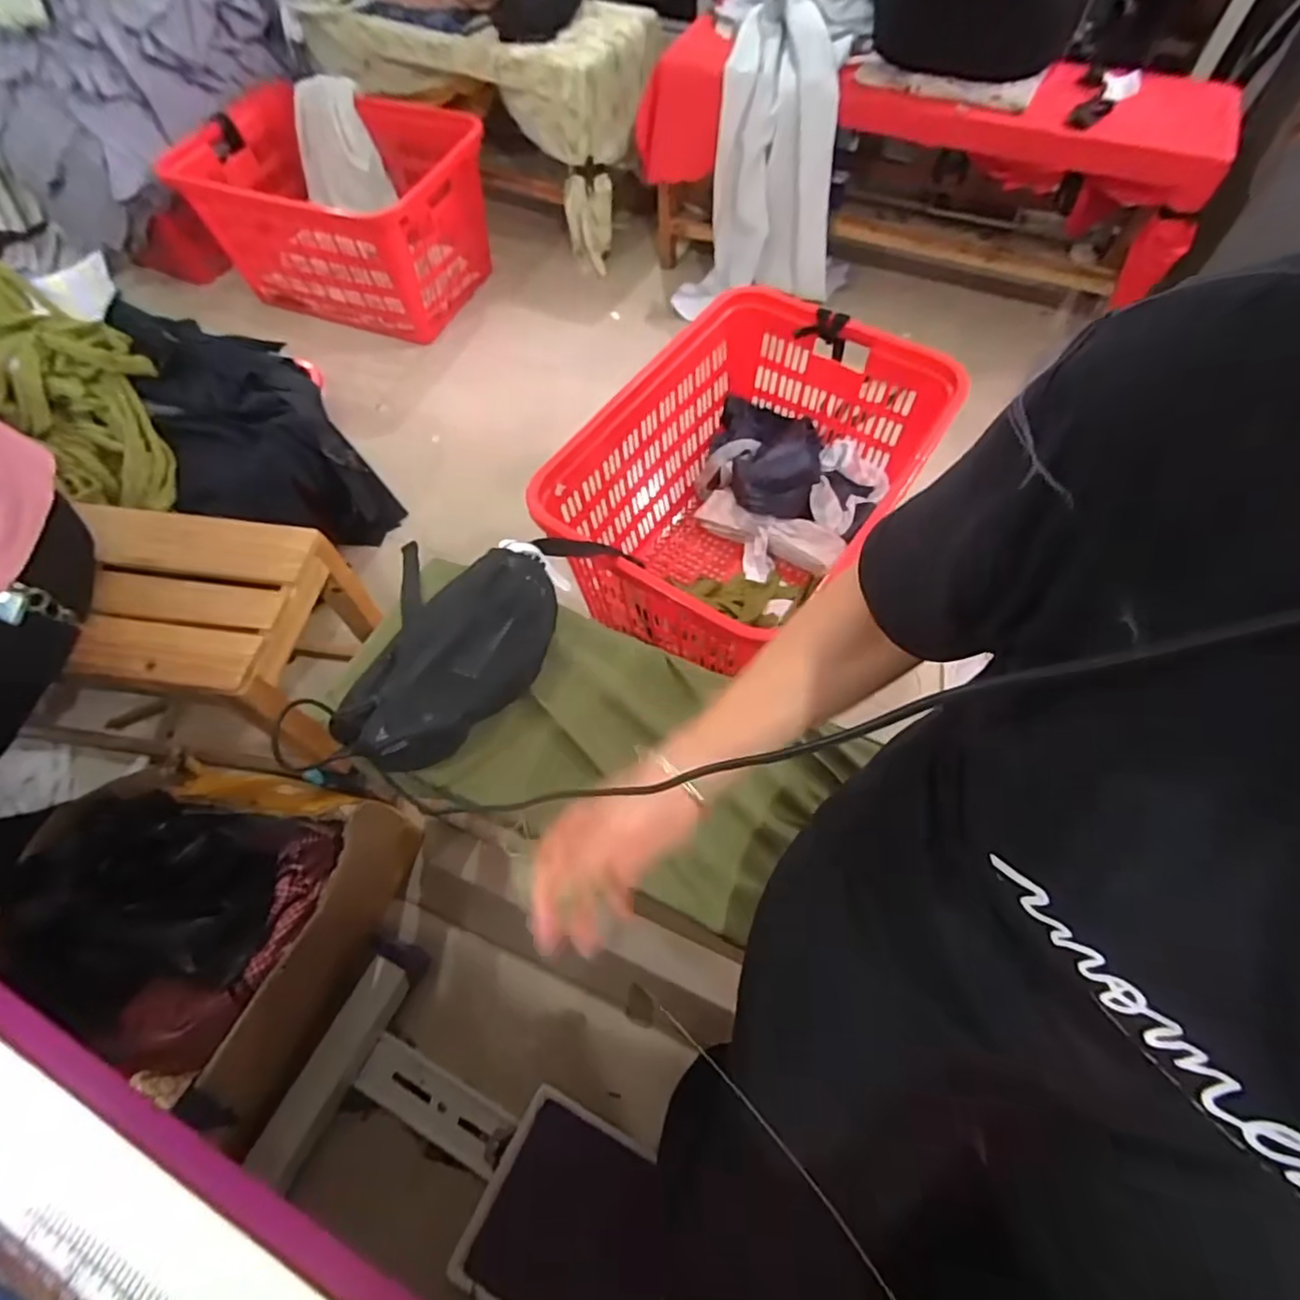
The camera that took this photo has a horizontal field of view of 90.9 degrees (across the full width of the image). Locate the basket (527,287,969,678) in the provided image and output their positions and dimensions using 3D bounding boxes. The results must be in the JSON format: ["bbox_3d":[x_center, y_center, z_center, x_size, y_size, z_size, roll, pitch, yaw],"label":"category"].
[{"bbox_3d":[0.165,-0.268,1.137,0.441,0.332,0.651,33,67,18],"label":"basket"}]

